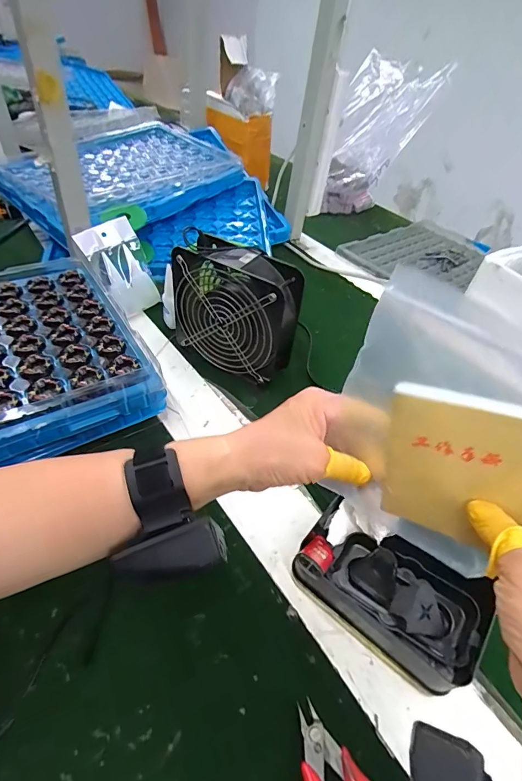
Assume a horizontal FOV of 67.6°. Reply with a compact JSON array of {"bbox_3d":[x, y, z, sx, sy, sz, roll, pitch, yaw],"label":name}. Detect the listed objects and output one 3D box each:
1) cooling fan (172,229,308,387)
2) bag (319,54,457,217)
[{"bbox_3d":[-0.033,-0.097,0.490,0.150,0.151,0.065,25,47,17],"label":"cooling fan"},{"bbox_3d":[0.295,-0.607,0.956,0.223,0.280,0.263,11,44,3],"label":"bag"}]

